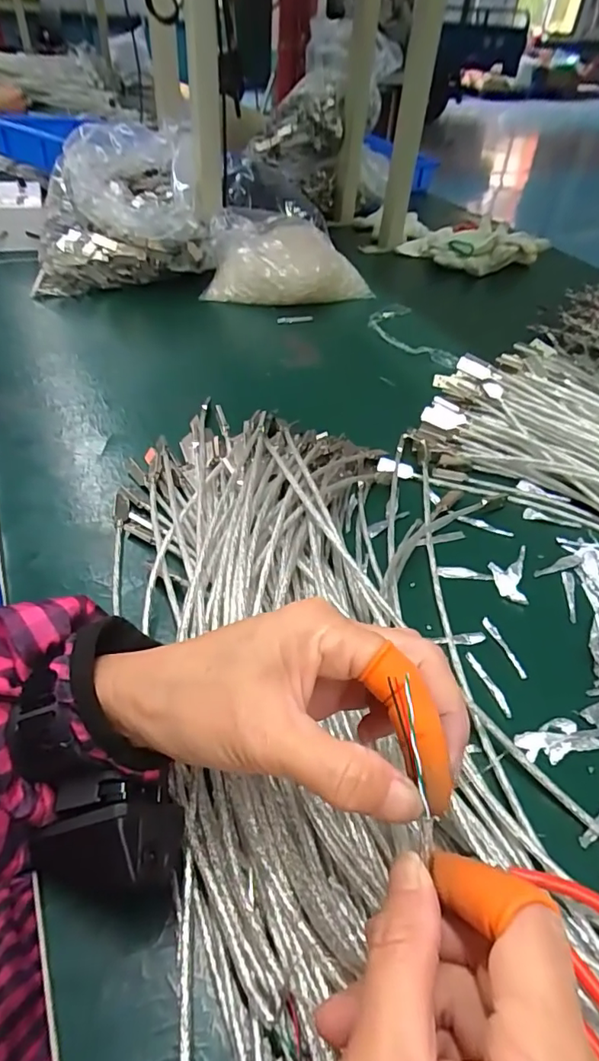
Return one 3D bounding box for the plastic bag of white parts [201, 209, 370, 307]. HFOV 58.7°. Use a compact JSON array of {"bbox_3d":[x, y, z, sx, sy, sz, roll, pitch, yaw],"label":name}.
[{"bbox_3d":[-0.018,-0.373,0.738,0.221,0.091,0.131,-18,50,-22],"label":"plastic bag of white parts"}]

